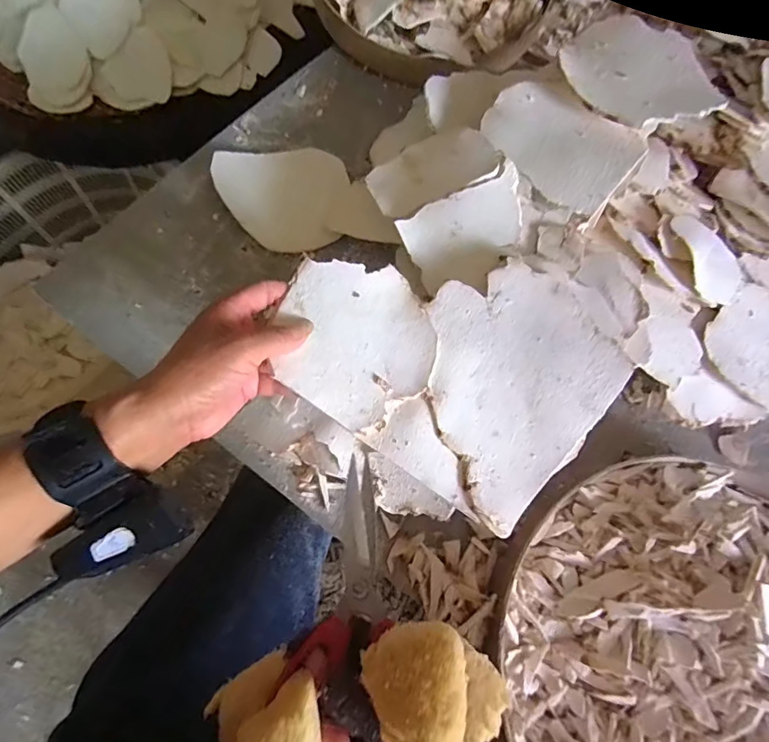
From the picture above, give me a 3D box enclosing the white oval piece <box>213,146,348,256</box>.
[{"bbox_3d":[-0.098,-0.176,0.472,0.130,0.008,0.114,-12,81,-19],"label":"white oval piece"}]

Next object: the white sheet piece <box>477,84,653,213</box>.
[{"bbox_3d":[0.159,-0.214,0.427,0.138,0.011,0.107,37,74,10],"label":"white sheet piece"}]

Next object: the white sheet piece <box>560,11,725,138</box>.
[{"bbox_3d":[0.246,-0.303,0.454,0.137,0.020,0.162,0,71,-2],"label":"white sheet piece"}]

